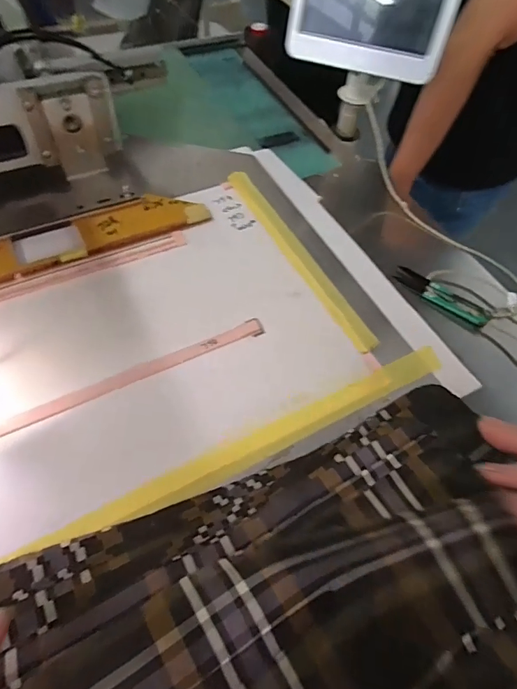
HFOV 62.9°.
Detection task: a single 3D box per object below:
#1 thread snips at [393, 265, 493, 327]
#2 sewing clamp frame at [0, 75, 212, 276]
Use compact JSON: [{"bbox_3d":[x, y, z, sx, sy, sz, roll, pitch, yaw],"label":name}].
[{"bbox_3d":[0.194,-0.051,0.449,0.101,0.011,0.028,31,61,15],"label":"thread snips"},{"bbox_3d":[-0.210,-0.165,0.421,0.259,0.109,0.132,-24,62,-17],"label":"sewing clamp frame"}]

